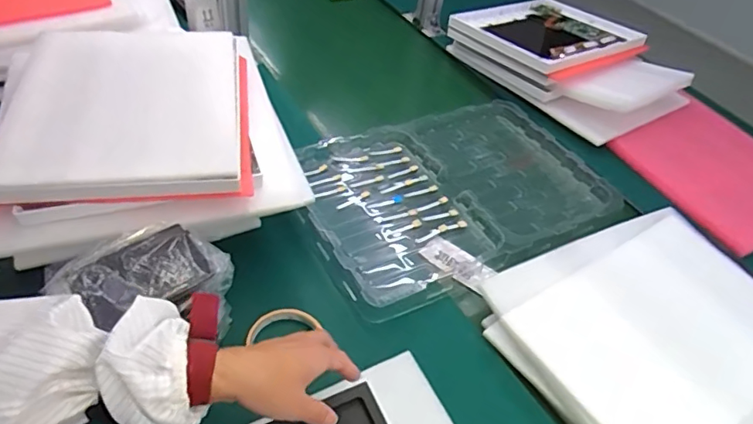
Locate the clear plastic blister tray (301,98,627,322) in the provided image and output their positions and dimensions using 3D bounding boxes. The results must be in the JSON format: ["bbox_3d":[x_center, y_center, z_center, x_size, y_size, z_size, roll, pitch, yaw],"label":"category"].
[{"bbox_3d":[0.114,-0.038,0.808,0.482,0.036,0.344,-23,55,-28],"label":"clear plastic blister tray"}]

